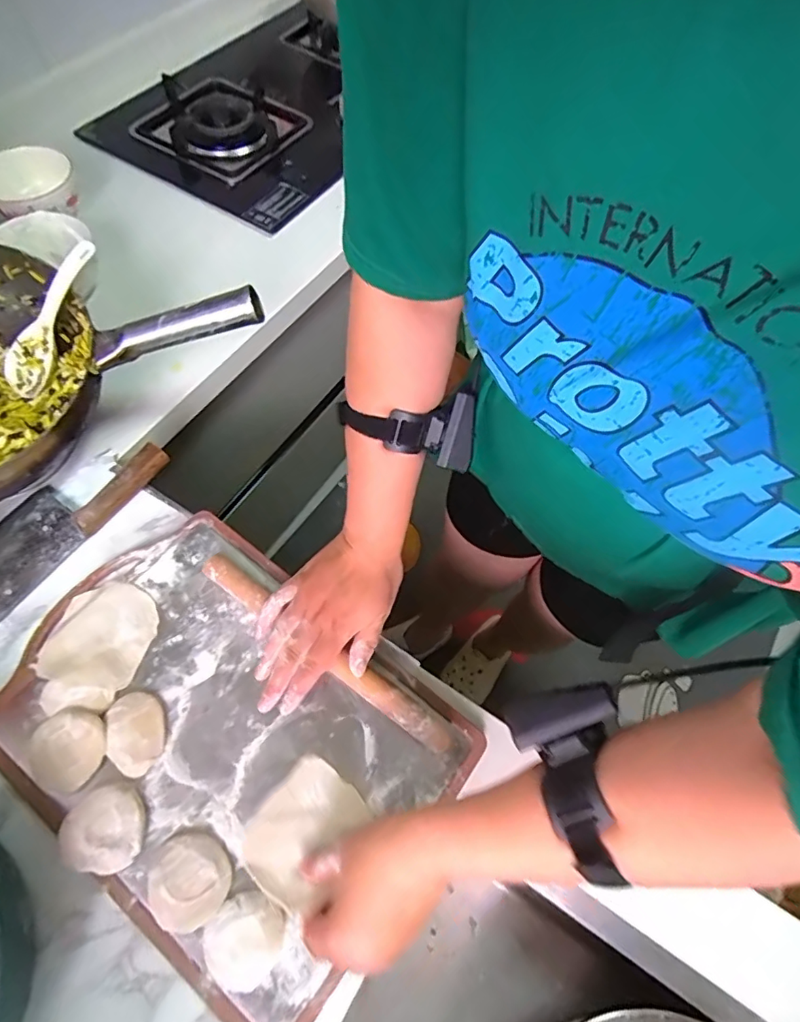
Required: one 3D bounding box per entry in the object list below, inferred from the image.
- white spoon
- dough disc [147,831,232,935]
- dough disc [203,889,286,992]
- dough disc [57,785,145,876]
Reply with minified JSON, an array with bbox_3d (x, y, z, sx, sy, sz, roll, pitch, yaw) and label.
[{"bbox_3d":[-0.389,-0.213,0.581,0.193,0.023,0.057,-48,69,23],"label":"white spoon"},{"bbox_3d":[-0.168,0.297,0.420,0.059,0.015,0.065,0,63,-4],"label":"dough disc"},{"bbox_3d":[-0.121,0.332,0.405,0.055,0.015,0.060,1,63,-3],"label":"dough disc"},{"bbox_3d":[-0.246,0.261,0.428,0.062,0.011,0.060,1,63,-3],"label":"dough disc"}]

